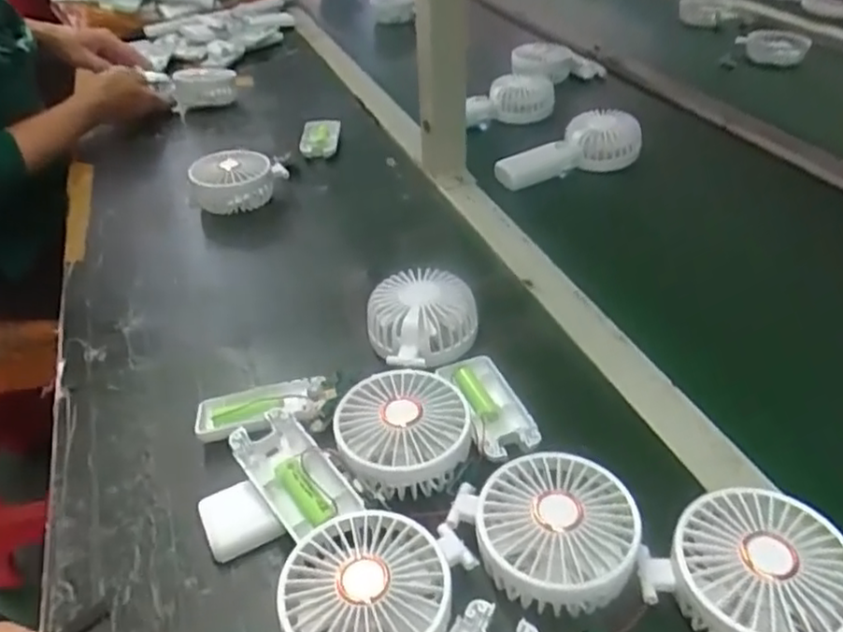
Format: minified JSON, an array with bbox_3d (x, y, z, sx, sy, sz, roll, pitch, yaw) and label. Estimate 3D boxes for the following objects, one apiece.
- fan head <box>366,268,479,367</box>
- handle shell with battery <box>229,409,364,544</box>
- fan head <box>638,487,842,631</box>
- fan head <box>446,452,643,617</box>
[{"bbox_3d":[-0.003,0.004,0.535,0.087,0.045,0.082,-2,38,1],"label":"fan head"},{"bbox_3d":[-0.080,0.096,0.417,0.044,0.015,0.086,-29,52,-26],"label":"handle shell with battery"},{"bbox_3d":[0.172,0.140,0.352,0.091,0.048,0.088,-2,38,1],"label":"fan head"},{"bbox_3d":[0.072,0.116,0.376,0.083,0.034,0.091,-23,42,-24],"label":"fan head"}]

